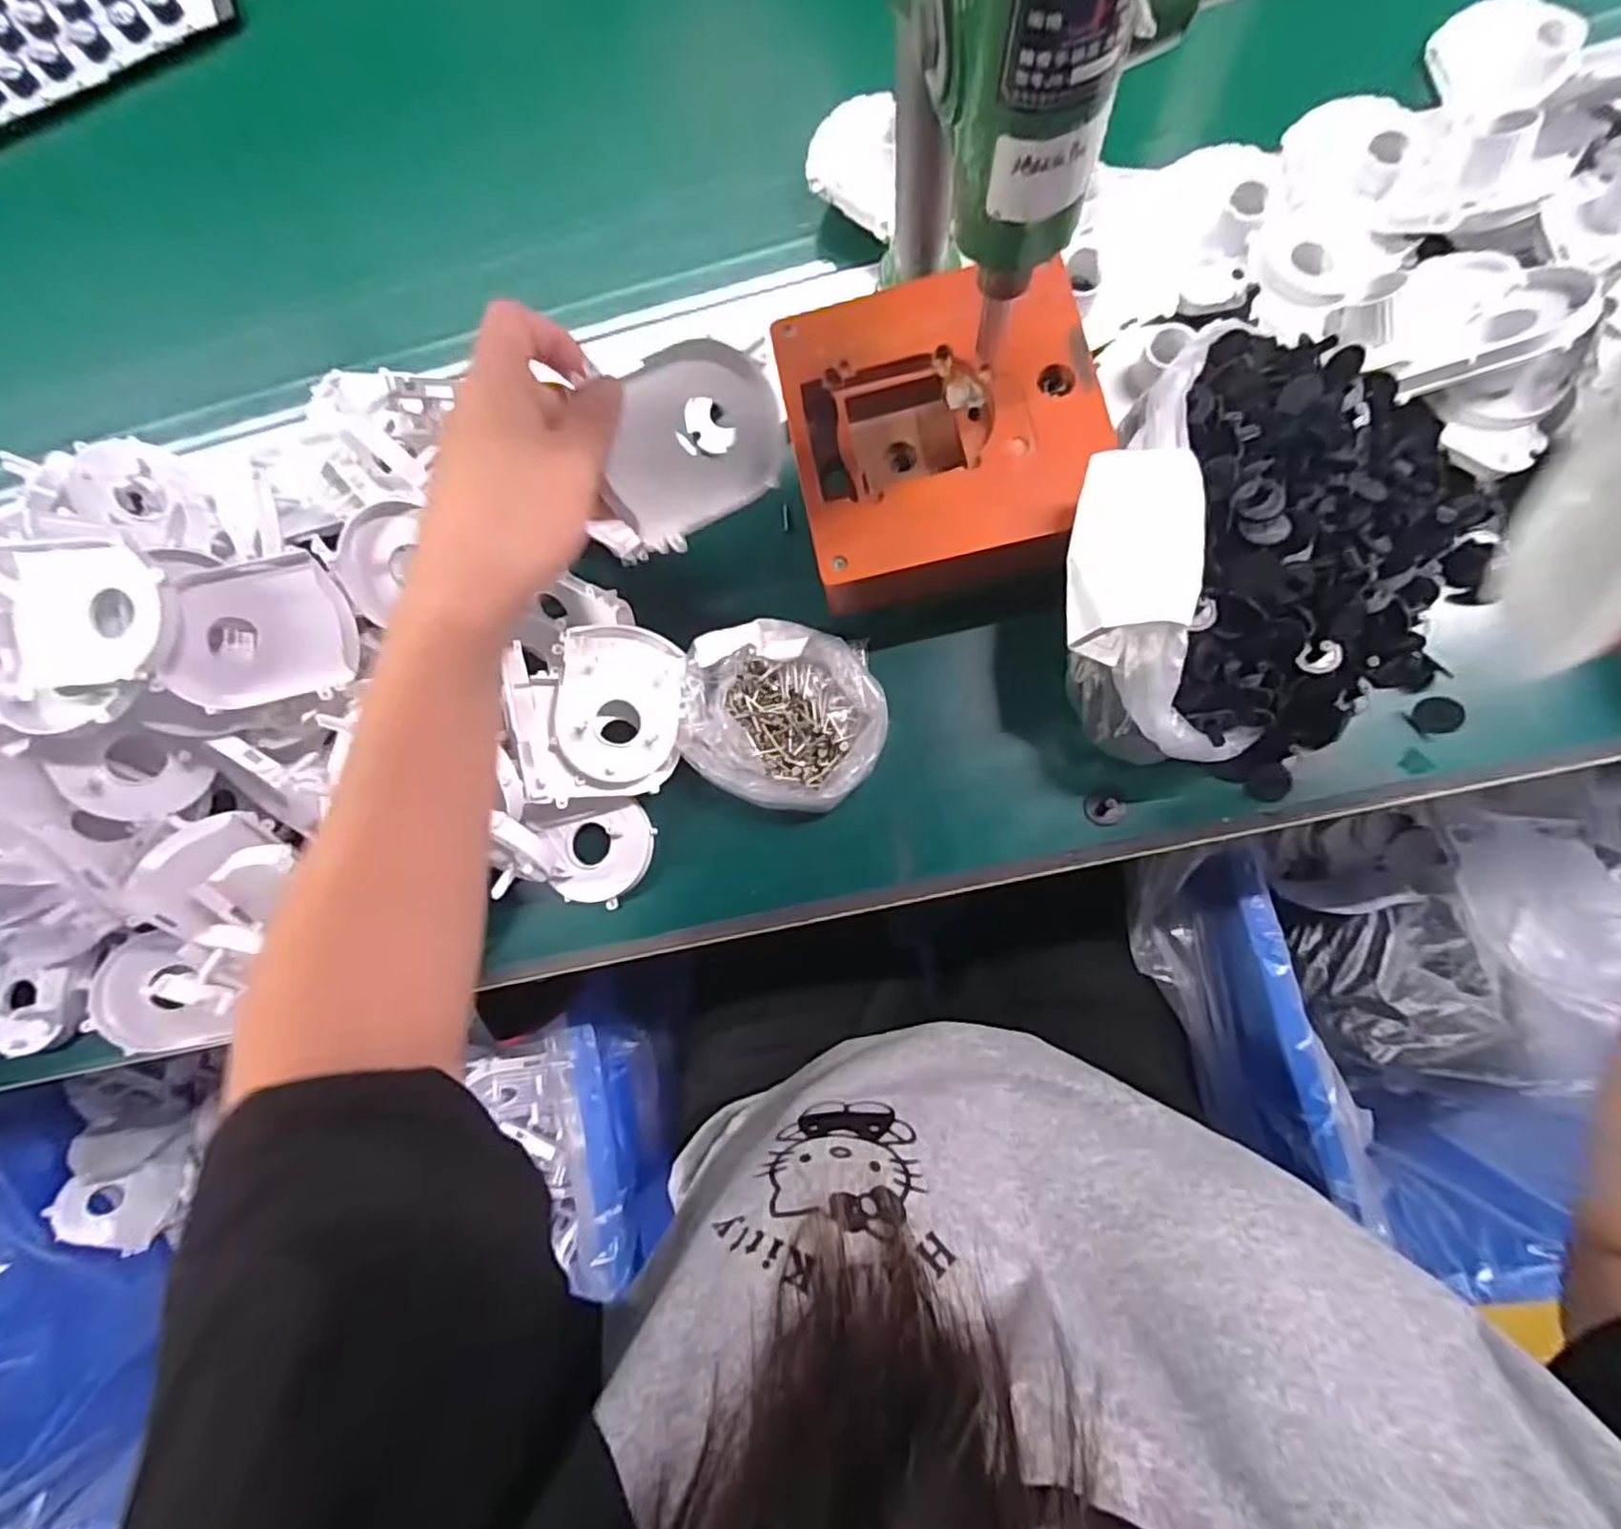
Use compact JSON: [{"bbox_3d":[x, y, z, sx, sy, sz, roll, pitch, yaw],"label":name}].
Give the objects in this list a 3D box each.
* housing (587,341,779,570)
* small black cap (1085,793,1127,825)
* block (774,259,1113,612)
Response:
[{"bbox_3d":[-0.059,-0.137,0.306,0.093,0.025,0.066,-37,122,-9],"label":"housing"},{"bbox_3d":[0.159,0.024,0.379,0.021,0.008,0.017,-18,82,1],"label":"small black cap"},{"bbox_3d":[0.069,-0.165,0.369,0.154,0.060,0.156,-11,82,2],"label":"block"}]

